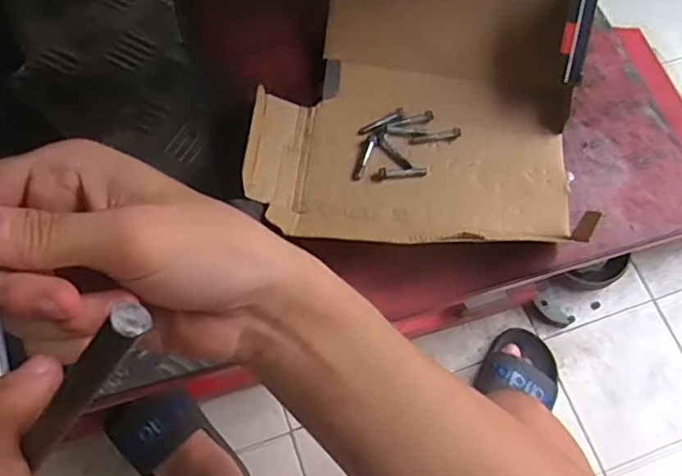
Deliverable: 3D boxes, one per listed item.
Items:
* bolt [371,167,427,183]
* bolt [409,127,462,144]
[{"bbox_3d":[0.048,-0.055,0.528,0.047,0.005,0.010,-9,69,-6],"label":"bolt"},{"bbox_3d":[0.080,-0.088,0.544,0.044,0.007,0.009,-9,69,-6],"label":"bolt"}]

